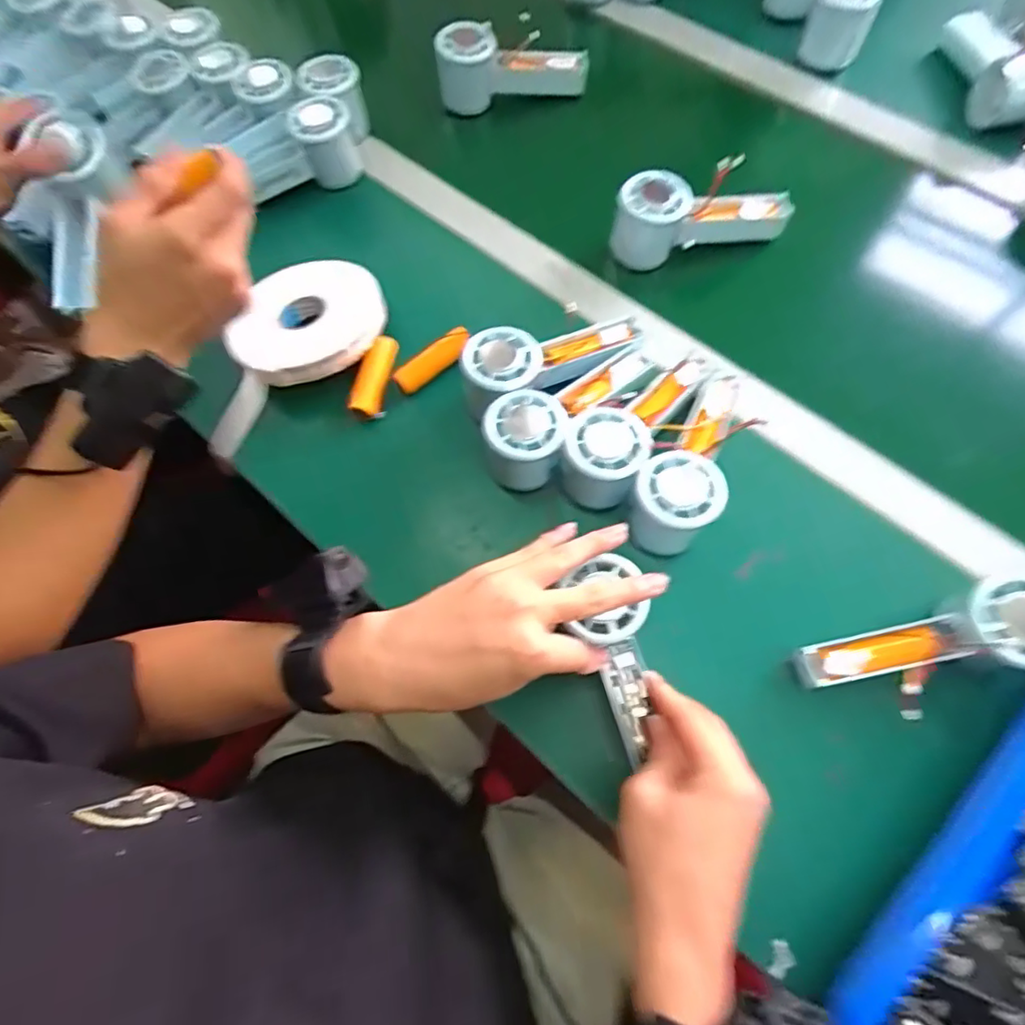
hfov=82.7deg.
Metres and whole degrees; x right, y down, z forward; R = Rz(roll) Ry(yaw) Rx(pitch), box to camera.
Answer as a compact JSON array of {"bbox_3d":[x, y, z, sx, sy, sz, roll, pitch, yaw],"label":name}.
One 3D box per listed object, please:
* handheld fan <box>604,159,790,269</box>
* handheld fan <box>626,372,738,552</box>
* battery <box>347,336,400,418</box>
[{"bbox_3d":[0.165,-0.263,0.514,0.162,0.057,0.065,-19,69,-5],"label":"handheld fan"},{"bbox_3d":[0.140,-0.041,0.427,0.059,0.055,0.152,32,73,14],"label":"handheld fan"},{"bbox_3d":[-0.117,-0.118,0.491,0.021,0.025,0.075,11,70,7],"label":"battery"}]

